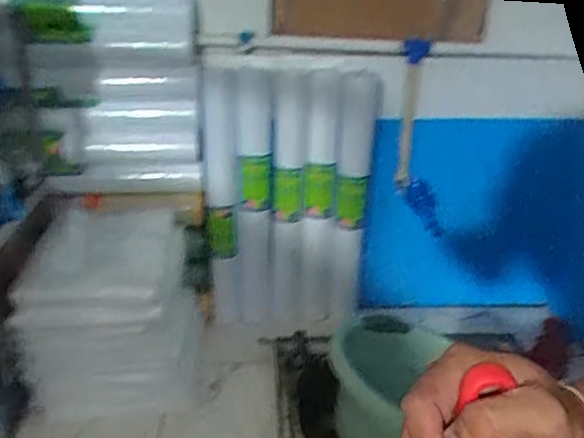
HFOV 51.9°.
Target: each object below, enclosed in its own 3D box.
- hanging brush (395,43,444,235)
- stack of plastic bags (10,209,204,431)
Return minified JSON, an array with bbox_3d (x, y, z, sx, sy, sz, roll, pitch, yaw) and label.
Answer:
[{"bbox_3d":[0.220,-0.138,1.099,0.080,0.368,0.040,-13,22,-9],"label":"hanging brush"},{"bbox_3d":[-0.286,0.150,0.976,0.266,0.258,0.227,-4,22,-12],"label":"stack of plastic bags"}]

